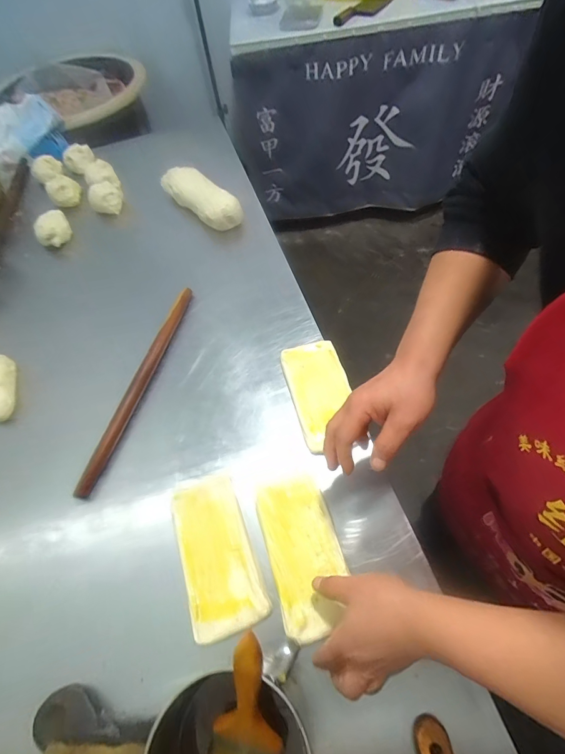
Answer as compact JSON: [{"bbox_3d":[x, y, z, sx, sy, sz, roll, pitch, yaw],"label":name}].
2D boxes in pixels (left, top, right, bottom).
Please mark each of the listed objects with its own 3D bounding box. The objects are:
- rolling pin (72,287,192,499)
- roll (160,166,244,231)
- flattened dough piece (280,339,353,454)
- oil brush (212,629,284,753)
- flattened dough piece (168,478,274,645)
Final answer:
[{"bbox_3d":[-0.230,0.002,0.616,0.022,0.027,0.385,11,58,11],"label":"rolling pin"},{"bbox_3d":[-0.179,-0.404,0.830,0.081,0.064,0.234,-40,64,-16],"label":"roll"},{"bbox_3d":[0.056,0.016,0.581,0.089,0.017,0.180,-19,54,2],"label":"flattened dough piece"},{"bbox_3d":[-0.033,0.298,0.335,0.065,0.169,0.021,2,19,6],"label":"oil brush"},{"bbox_3d":[-0.088,0.216,0.477,0.090,0.005,0.187,-20,58,-9],"label":"flattened dough piece"}]

